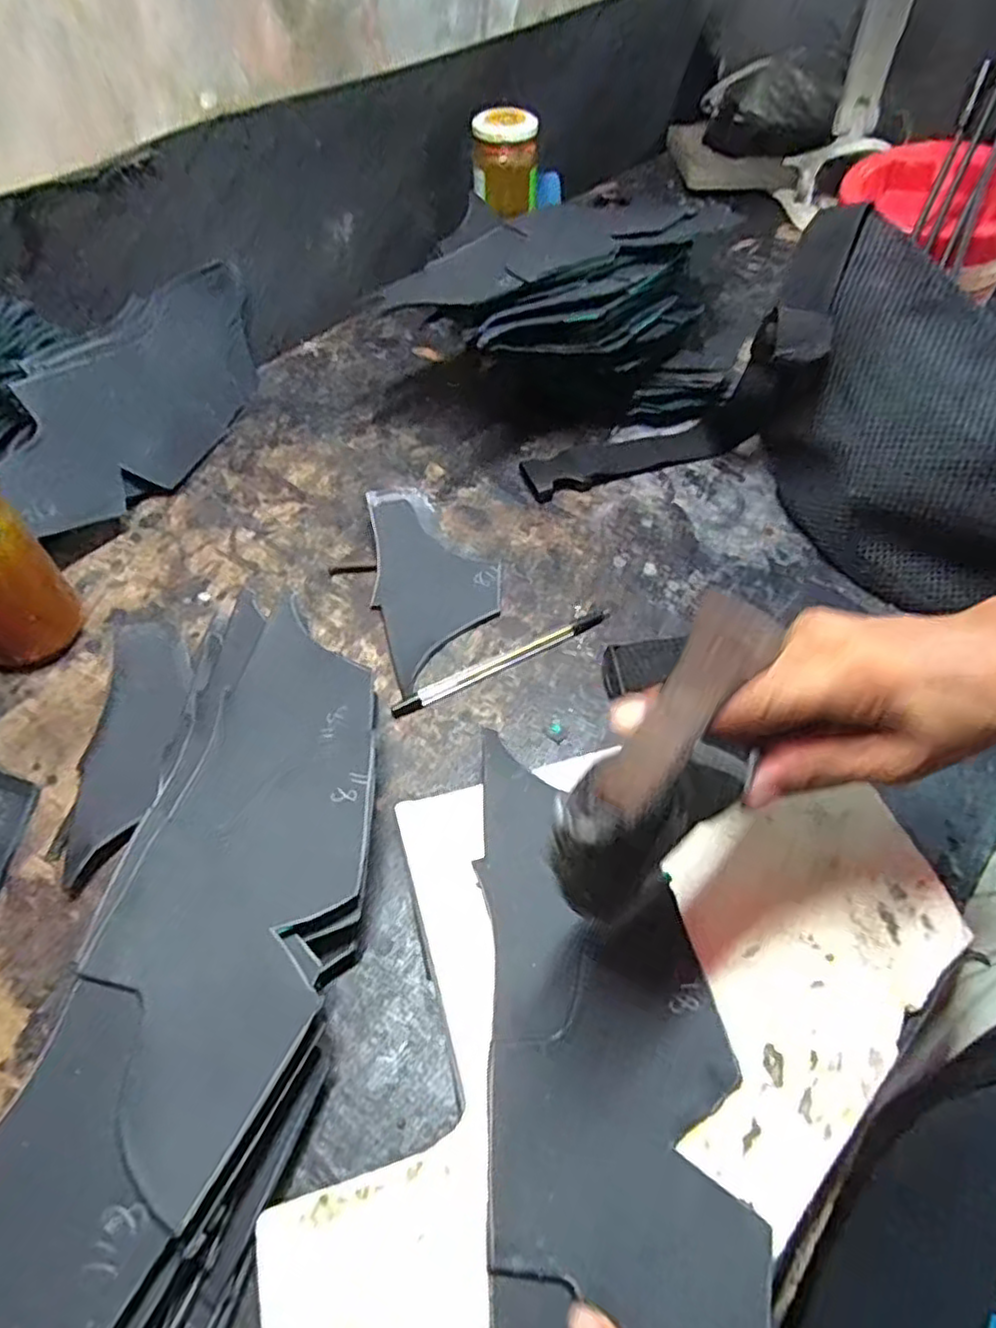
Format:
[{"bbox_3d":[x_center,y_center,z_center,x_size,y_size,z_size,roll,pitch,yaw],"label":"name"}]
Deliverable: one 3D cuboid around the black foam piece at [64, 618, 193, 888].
[{"bbox_3d":[-0.193,0.037,0.374,0.053,0.015,0.150,-4,54,-2],"label":"black foam piece"}]

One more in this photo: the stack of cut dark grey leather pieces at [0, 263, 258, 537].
[{"bbox_3d":[-0.255,-0.189,0.499,0.020,0.101,0.265,-12,43,33],"label":"stack of cut dark grey leather pieces"}]

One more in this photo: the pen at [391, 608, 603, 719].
[{"bbox_3d":[0.005,-0.002,0.402,0.141,0.007,0.010,-24,57,-16],"label":"pen"}]

